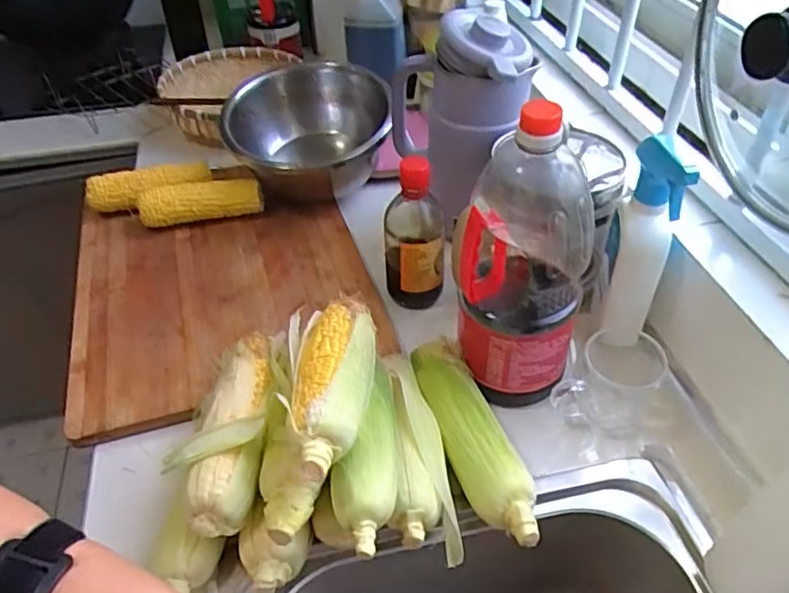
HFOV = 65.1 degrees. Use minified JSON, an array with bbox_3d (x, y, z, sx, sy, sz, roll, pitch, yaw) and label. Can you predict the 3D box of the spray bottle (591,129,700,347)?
[{"bbox_3d":[0.240,-0.047,0.610,0.054,0.208,0.073,10,44,13],"label":"spray bottle"}]

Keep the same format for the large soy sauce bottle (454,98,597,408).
[{"bbox_3d":[0.119,-0.032,0.563,0.105,0.297,0.108,14,45,16],"label":"large soy sauce bottle"}]

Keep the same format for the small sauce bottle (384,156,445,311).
[{"bbox_3d":[0.022,-0.072,0.705,0.065,0.188,0.072,-3,43,-1],"label":"small sauce bottle"}]

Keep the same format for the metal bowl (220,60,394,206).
[{"bbox_3d":[-0.119,-0.227,0.884,0.223,0.125,0.234,-1,43,1],"label":"metal bowl"}]

